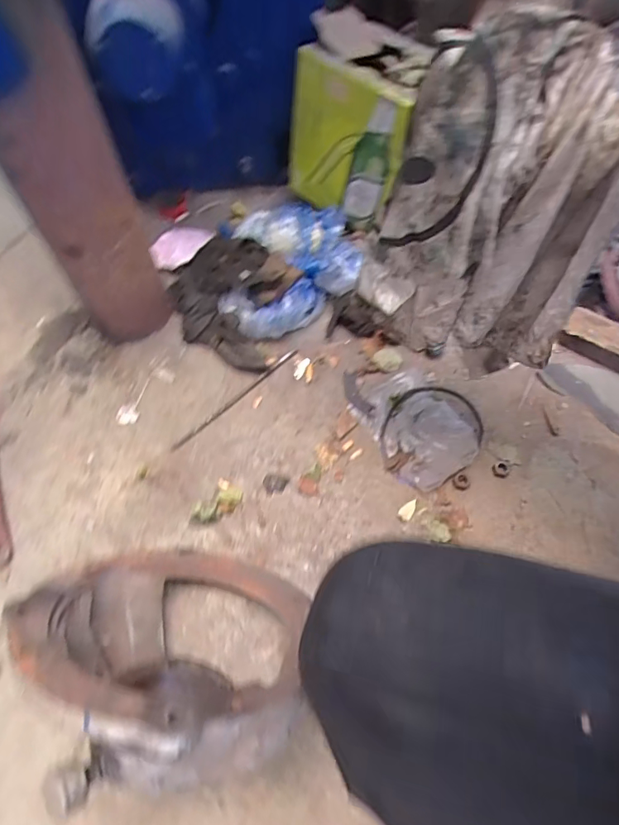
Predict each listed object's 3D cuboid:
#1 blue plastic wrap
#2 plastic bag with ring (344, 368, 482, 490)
[{"bbox_3d":[-0.027,-0.294,0.960,0.281,0.079,0.334,1,61,3],"label":"blue plastic wrap"},{"bbox_3d":[0.181,0.006,0.833,0.175,0.030,0.238,-26,63,-11],"label":"plastic bag with ring"}]

